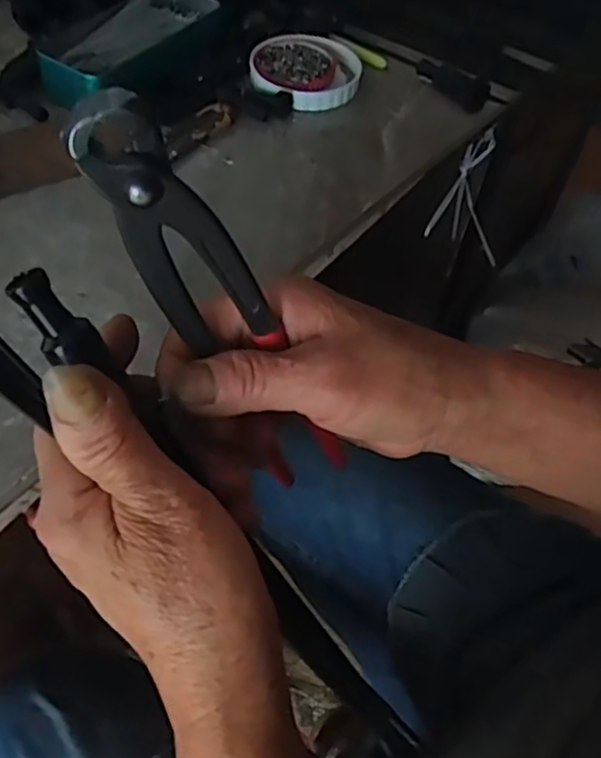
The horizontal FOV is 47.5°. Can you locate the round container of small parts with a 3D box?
[{"bbox_3d":[0.004,-0.250,0.553,0.087,0.015,0.090,2,53,-3],"label":"round container of small parts"}]

